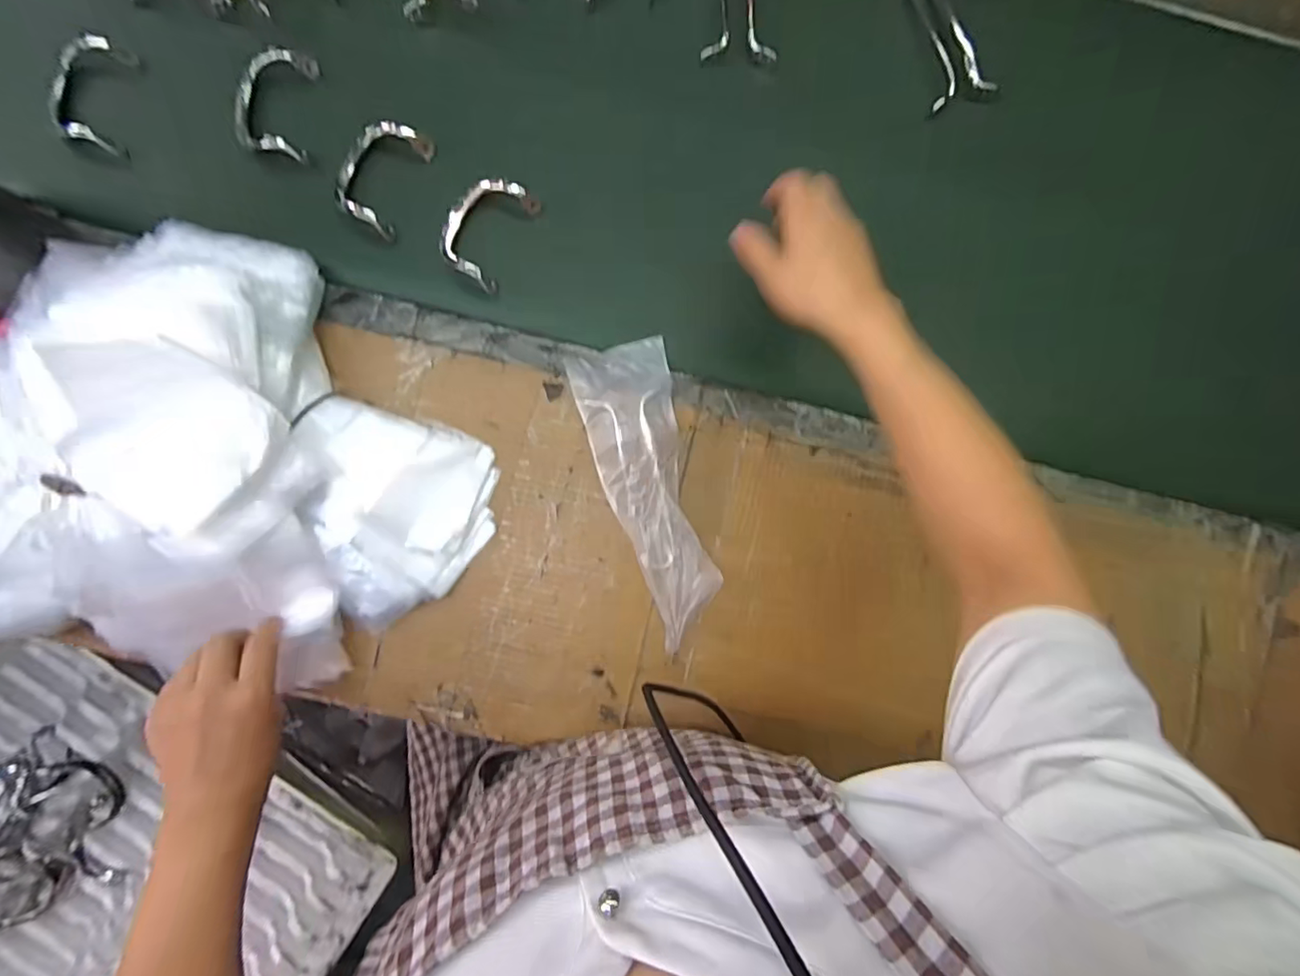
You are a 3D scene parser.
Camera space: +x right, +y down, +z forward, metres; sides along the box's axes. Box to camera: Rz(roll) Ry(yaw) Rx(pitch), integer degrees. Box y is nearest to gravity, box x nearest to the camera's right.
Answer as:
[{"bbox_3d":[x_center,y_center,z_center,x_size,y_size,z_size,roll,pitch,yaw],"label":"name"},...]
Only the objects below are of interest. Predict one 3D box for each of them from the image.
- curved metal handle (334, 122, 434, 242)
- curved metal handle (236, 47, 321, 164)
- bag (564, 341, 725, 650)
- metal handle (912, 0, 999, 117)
[{"bbox_3d":[-0.245,-0.281,0.498,0.069,0.015,0.100,16,84,-3],"label":"curved metal handle"},{"bbox_3d":[-0.336,-0.348,0.498,0.065,0.008,0.103,6,84,-4],"label":"curved metal handle"},{"bbox_3d":[0.003,-0.003,0.490,0.084,0.037,0.264,-16,86,-5],"label":"bag"},{"bbox_3d":[0.296,-0.450,0.548,0.068,0.014,0.155,-9,85,-5],"label":"metal handle"}]

